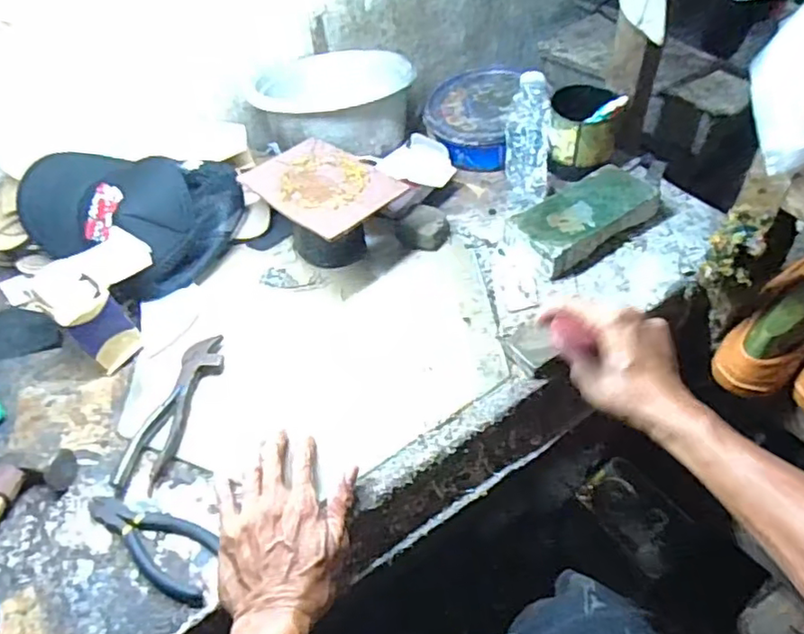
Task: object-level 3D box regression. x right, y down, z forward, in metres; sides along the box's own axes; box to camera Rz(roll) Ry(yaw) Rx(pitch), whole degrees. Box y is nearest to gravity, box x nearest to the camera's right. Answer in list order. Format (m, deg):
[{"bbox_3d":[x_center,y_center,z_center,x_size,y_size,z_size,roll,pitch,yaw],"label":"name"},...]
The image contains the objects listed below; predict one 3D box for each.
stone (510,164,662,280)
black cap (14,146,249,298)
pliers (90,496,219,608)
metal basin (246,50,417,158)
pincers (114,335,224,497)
[{"bbox_3d":[0.226,-0.124,0.764,0.187,0.044,0.095,-30,53,-21],"label":"stone"},{"bbox_3d":[-0.339,-0.139,0.786,0.216,0.124,0.195,19,52,19],"label":"black cap"},{"bbox_3d":[-0.222,0.196,0.541,0.150,0.009,0.057,22,53,22],"label":"pliers"},{"bbox_3d":[-0.099,-0.309,0.894,0.234,0.089,0.201,-1,48,3],"label":"metal basin"},{"bbox_3d":[-0.235,0.094,0.635,0.042,0.022,0.189,8,49,11],"label":"pincers"}]

